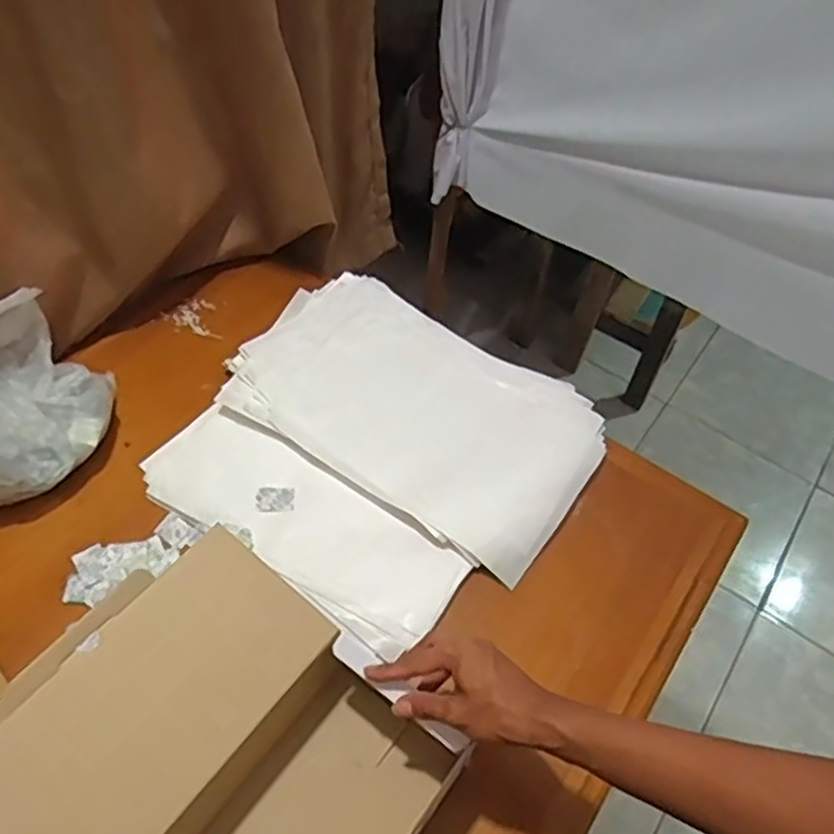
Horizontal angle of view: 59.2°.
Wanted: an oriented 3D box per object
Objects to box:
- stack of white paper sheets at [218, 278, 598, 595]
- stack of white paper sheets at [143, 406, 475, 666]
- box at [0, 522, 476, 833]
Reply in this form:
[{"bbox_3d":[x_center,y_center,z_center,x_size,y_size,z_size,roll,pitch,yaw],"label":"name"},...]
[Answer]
[{"bbox_3d":[-0.005,-0.013,0.886,0.429,0.040,0.264,32,58,14],"label":"stack of white paper sheets"},{"bbox_3d":[-0.129,0.111,0.793,0.365,0.030,0.131,29,54,19],"label":"stack of white paper sheets"},{"bbox_3d":[-0.157,0.296,0.602,0.290,0.161,0.278,32,55,21],"label":"box"}]

